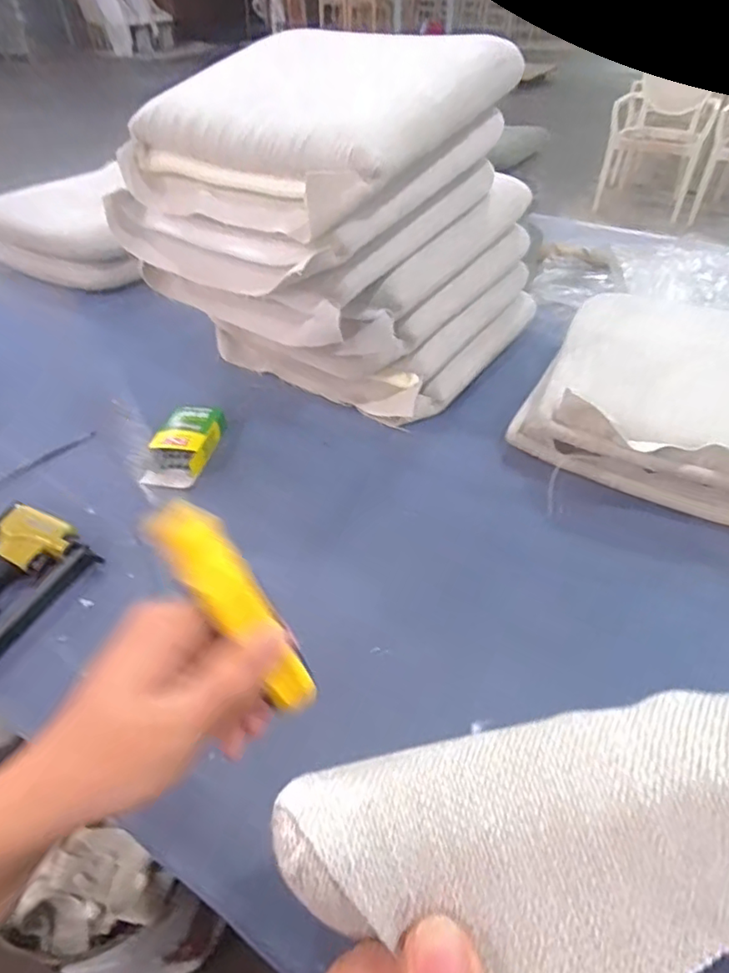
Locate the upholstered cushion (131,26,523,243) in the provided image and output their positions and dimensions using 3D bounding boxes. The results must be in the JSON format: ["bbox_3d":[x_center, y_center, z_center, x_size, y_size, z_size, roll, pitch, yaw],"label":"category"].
[{"bbox_3d":[-0.061,-0.532,0.798,0.449,0.079,0.408,35,72,27],"label":"upholstered cushion"}]

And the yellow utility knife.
[{"bbox_3d":[-0.057,0.058,0.276,0.011,0.120,0.026,-15,24,39],"label":"yellow utility knife"}]

